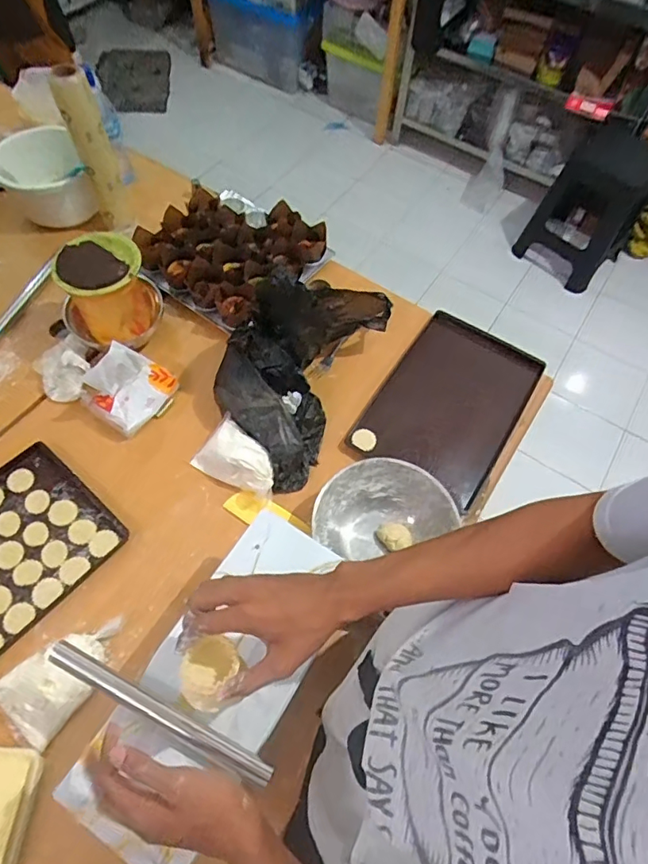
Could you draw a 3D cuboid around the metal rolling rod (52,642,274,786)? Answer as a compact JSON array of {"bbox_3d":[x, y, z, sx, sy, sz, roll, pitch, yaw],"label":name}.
[{"bbox_3d":[-0.181,0.303,0.551,0.274,0.018,0.024,25,63,9],"label":"metal rolling rod"}]

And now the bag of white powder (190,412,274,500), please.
[{"bbox_3d":[-0.140,0.051,0.829,0.140,0.062,0.086,39,66,16],"label":"bag of white powder"}]

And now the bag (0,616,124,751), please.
[{"bbox_3d":[-0.355,0.319,0.688,0.105,0.025,0.167,35,65,14],"label":"bag"}]

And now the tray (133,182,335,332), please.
[{"bbox_3d":[-0.181,-0.364,1.006,0.285,0.077,0.289,32,64,13],"label":"tray"}]

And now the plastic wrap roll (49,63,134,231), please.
[{"bbox_3d":[-0.425,-0.520,0.949,0.062,0.285,0.060,-15,64,-12],"label":"plastic wrap roll"}]

